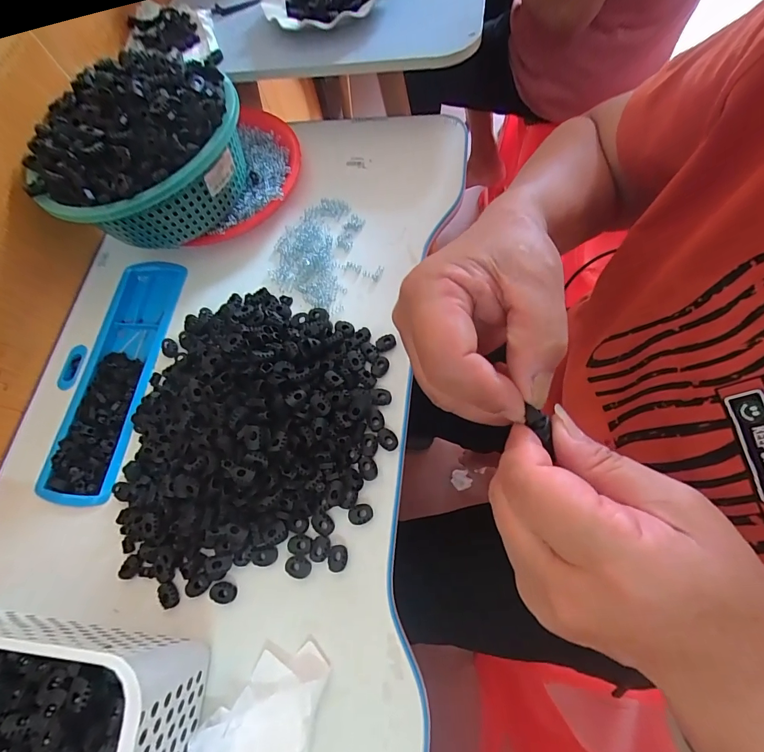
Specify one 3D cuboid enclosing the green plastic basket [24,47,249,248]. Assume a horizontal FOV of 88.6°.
[{"bbox_3d":[-0.277,-0.252,0.466,0.207,0.133,0.222,-1,67,2],"label":"green plastic basket"}]

